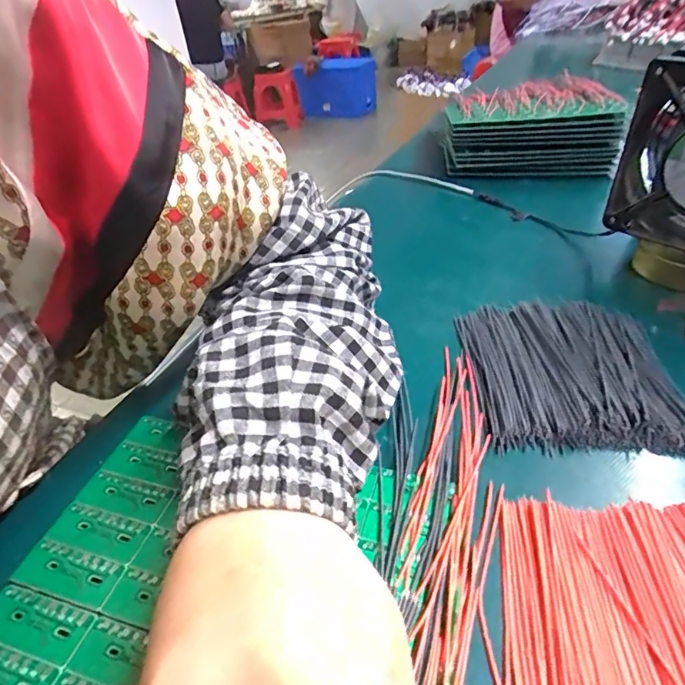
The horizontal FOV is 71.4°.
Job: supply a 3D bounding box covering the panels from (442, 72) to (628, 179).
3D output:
[{"bbox_3d":[0.238,-0.265,0.589,0.194,0.086,0.185,16,42,26],"label":"panels"}]

